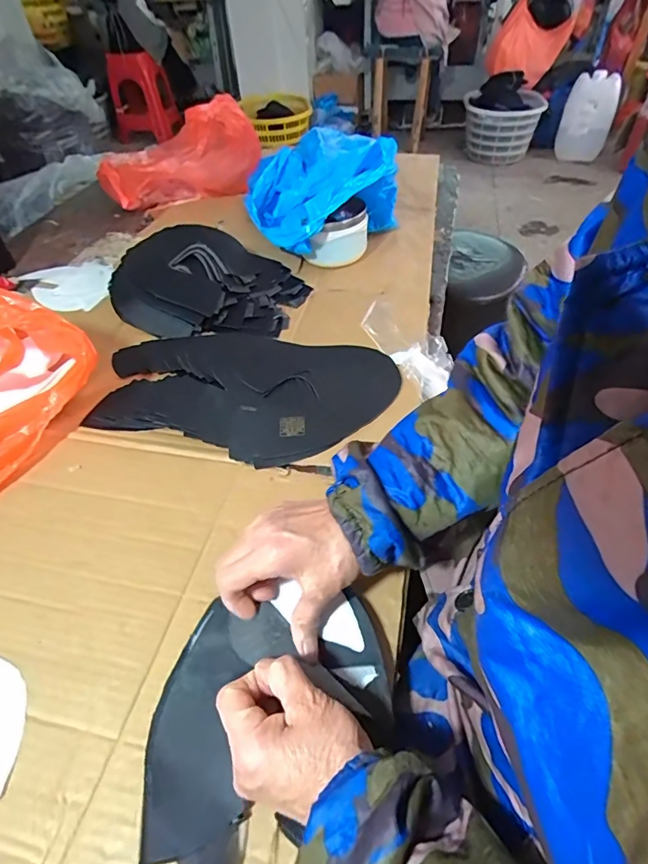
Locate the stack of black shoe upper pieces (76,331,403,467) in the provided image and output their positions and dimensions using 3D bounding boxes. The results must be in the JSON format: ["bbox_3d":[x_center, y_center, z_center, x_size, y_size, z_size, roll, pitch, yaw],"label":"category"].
[{"bbox_3d":[-0.105,-0.058,0.567,0.361,0.027,0.201,13,49,12],"label":"stack of black shoe upper pieces"}]

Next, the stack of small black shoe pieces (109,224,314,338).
[{"bbox_3d":[-0.195,-0.243,0.706,0.315,0.068,0.227,11,49,10],"label":"stack of small black shoe pieces"}]

